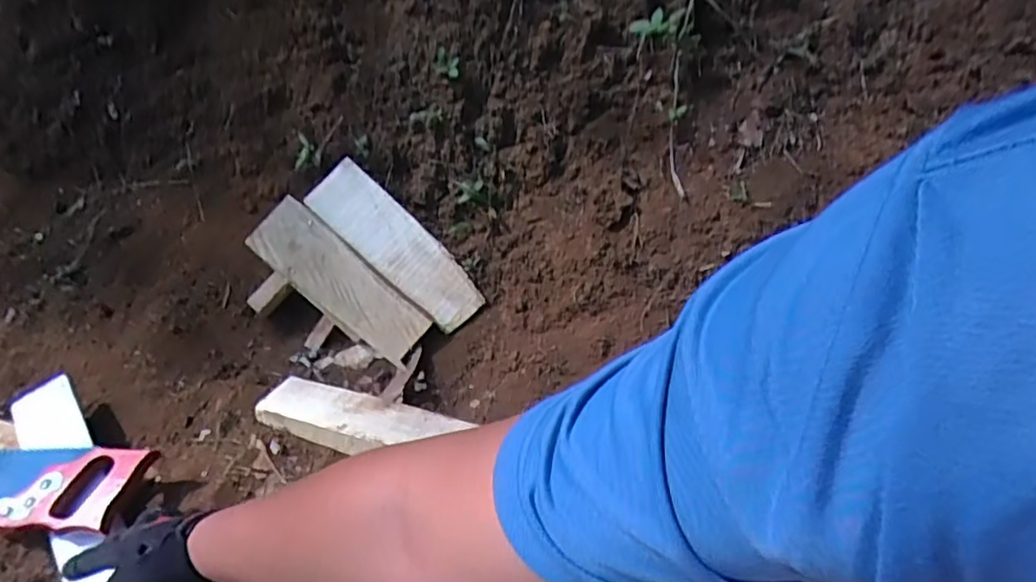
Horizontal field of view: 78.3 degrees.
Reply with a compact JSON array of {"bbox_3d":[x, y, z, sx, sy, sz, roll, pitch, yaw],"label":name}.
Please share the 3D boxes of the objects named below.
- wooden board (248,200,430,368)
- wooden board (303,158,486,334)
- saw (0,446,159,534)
[{"bbox_3d":[-0.241,-0.014,0.857,0.275,0.021,0.090,42,67,11],"label":"wooden board"},{"bbox_3d":[-0.172,-0.069,0.894,0.304,0.018,0.088,40,62,15],"label":"wooden board"},{"bbox_3d":[-0.569,0.208,0.684,0.353,0.028,0.087,-1,45,11],"label":"saw"}]

